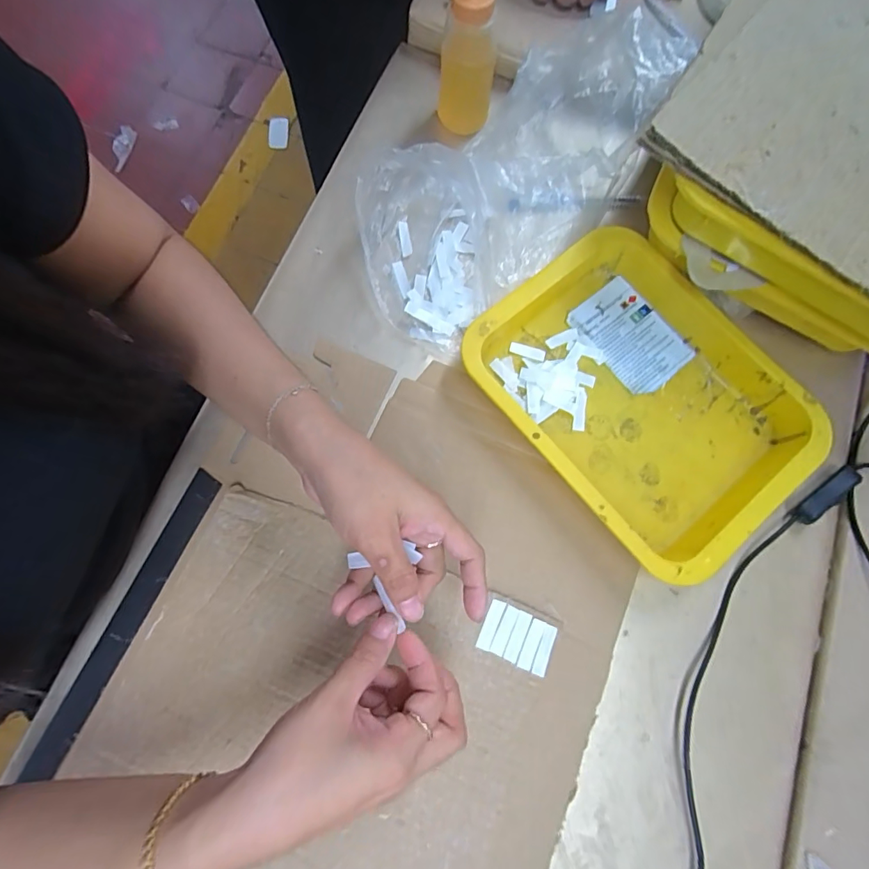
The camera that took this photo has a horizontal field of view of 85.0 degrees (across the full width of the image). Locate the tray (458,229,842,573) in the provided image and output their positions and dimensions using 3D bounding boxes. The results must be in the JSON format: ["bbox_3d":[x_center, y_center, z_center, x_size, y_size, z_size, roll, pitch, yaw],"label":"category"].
[{"bbox_3d":[0.165,-0.033,0.392,0.196,0.043,0.249,-38,79,-11],"label":"tray"}]

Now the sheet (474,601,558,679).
[{"bbox_3d":[0.062,0.152,0.354,0.054,0.004,0.037,25,76,5],"label":"sheet"}]

